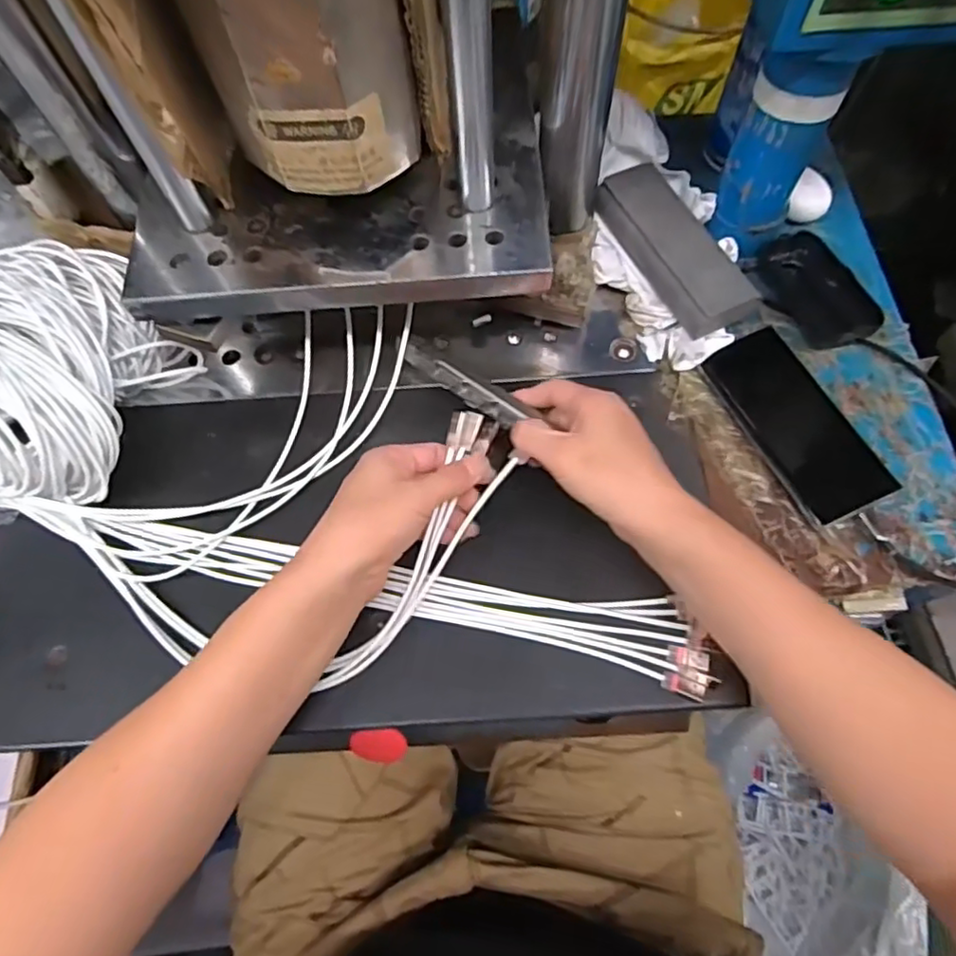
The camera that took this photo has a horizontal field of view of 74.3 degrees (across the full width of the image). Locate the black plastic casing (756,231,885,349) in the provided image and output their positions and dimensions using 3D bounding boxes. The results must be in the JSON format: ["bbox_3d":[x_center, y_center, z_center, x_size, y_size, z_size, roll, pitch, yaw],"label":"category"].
[{"bbox_3d":[0.278,-0.153,0.517,0.052,0.023,0.108,-28,69,-10],"label":"black plastic casing"}]

